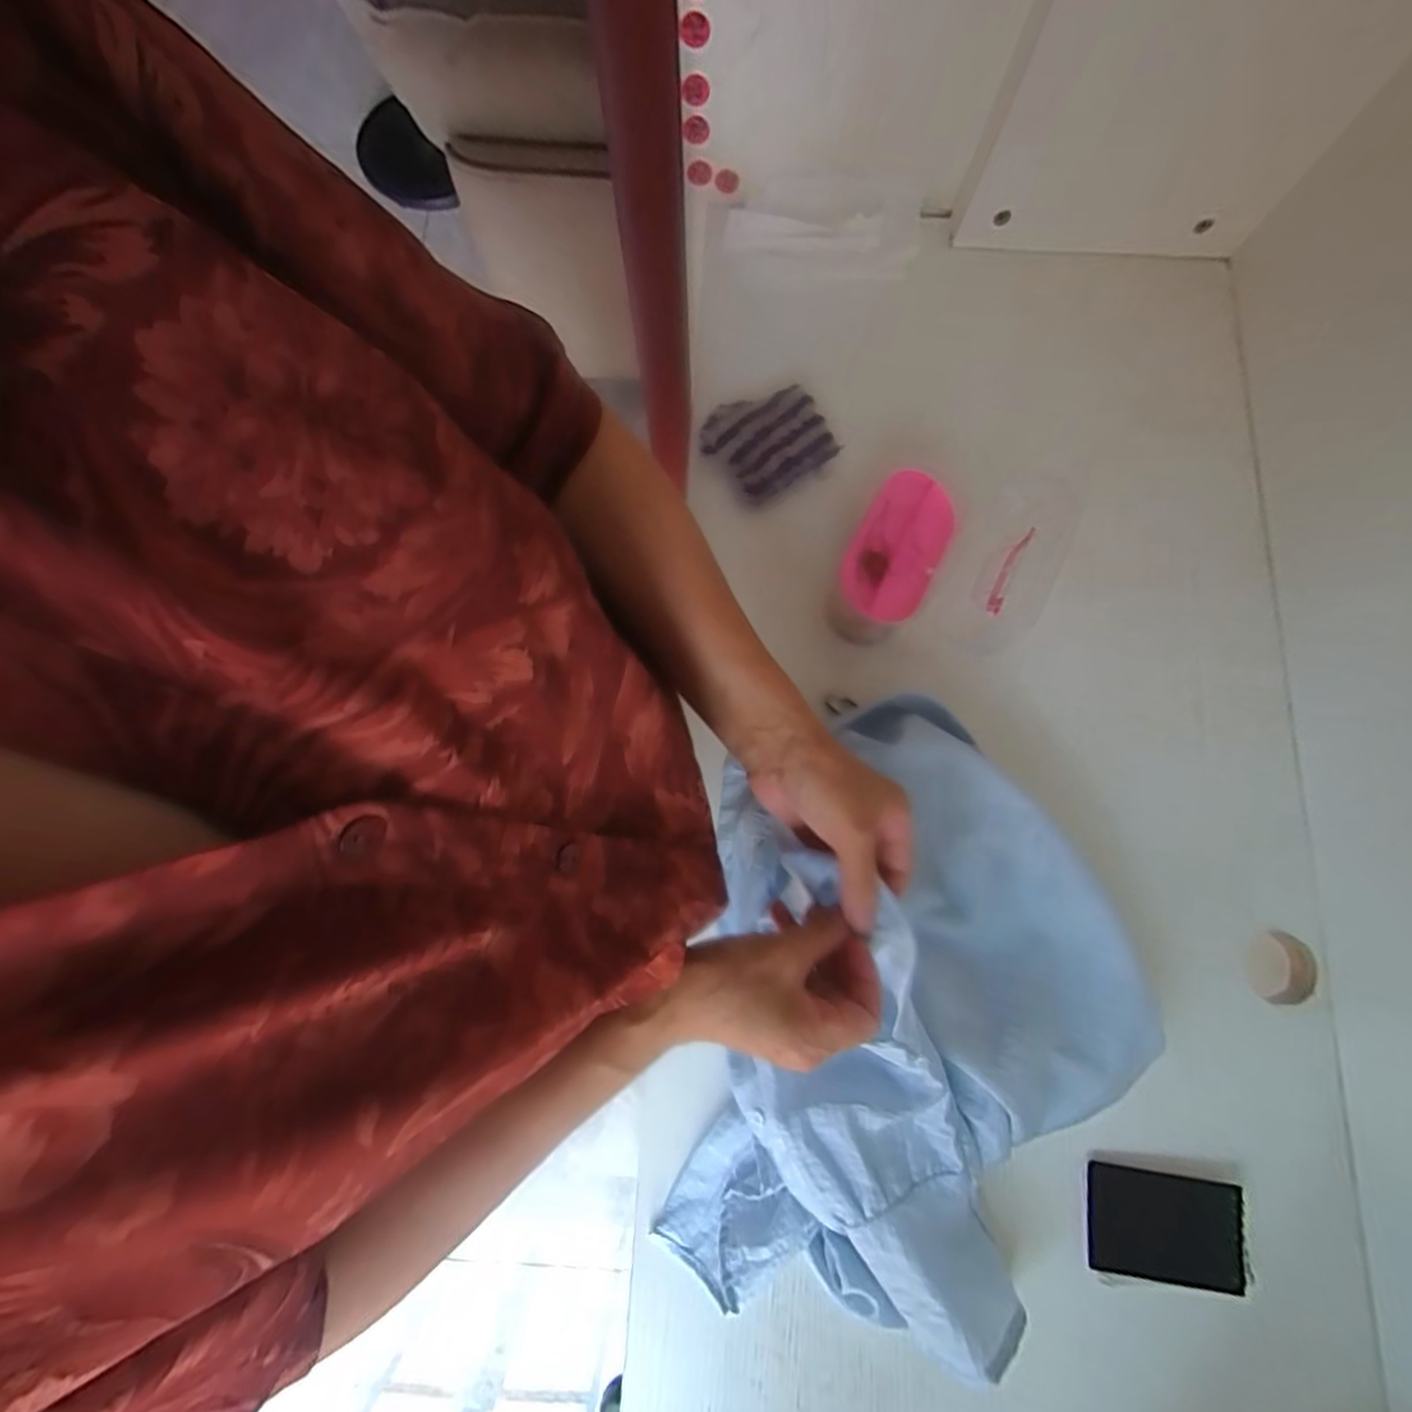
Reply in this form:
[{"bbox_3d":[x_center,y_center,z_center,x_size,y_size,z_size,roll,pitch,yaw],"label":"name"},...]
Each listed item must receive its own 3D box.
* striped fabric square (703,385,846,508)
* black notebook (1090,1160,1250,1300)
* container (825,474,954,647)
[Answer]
[{"bbox_3d":[0.053,-0.239,0.569,0.089,0.034,0.095,-35,80,-7],"label":"striped fabric square"},{"bbox_3d":[0.330,0.375,0.458,0.103,0.008,0.066,4,69,11],"label":"black notebook"},{"bbox_3d":[0.153,-0.121,0.529,0.072,0.065,0.144,29,80,6],"label":"container"}]

